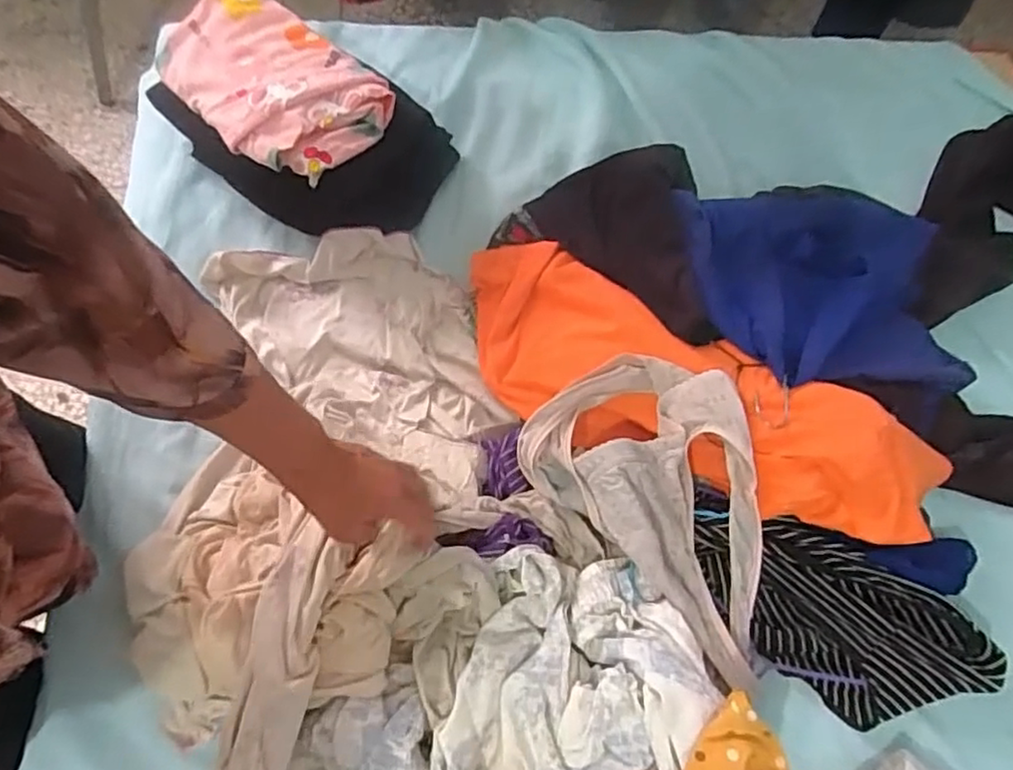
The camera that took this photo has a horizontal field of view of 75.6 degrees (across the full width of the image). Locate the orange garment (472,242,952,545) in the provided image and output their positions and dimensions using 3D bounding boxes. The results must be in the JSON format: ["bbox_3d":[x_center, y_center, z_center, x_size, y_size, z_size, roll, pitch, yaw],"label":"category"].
[{"bbox_3d":[0.174,0.010,0.680,0.529,0.073,0.189,32,72,8],"label":"orange garment"}]

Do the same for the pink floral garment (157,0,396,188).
[{"bbox_3d":[-0.257,-0.331,0.703,0.280,0.049,0.163,42,74,11],"label":"pink floral garment"}]

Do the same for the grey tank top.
[{"bbox_3d":[0.175,0.102,0.643,0.308,0.081,0.216,43,74,11],"label":"grey tank top"}]

